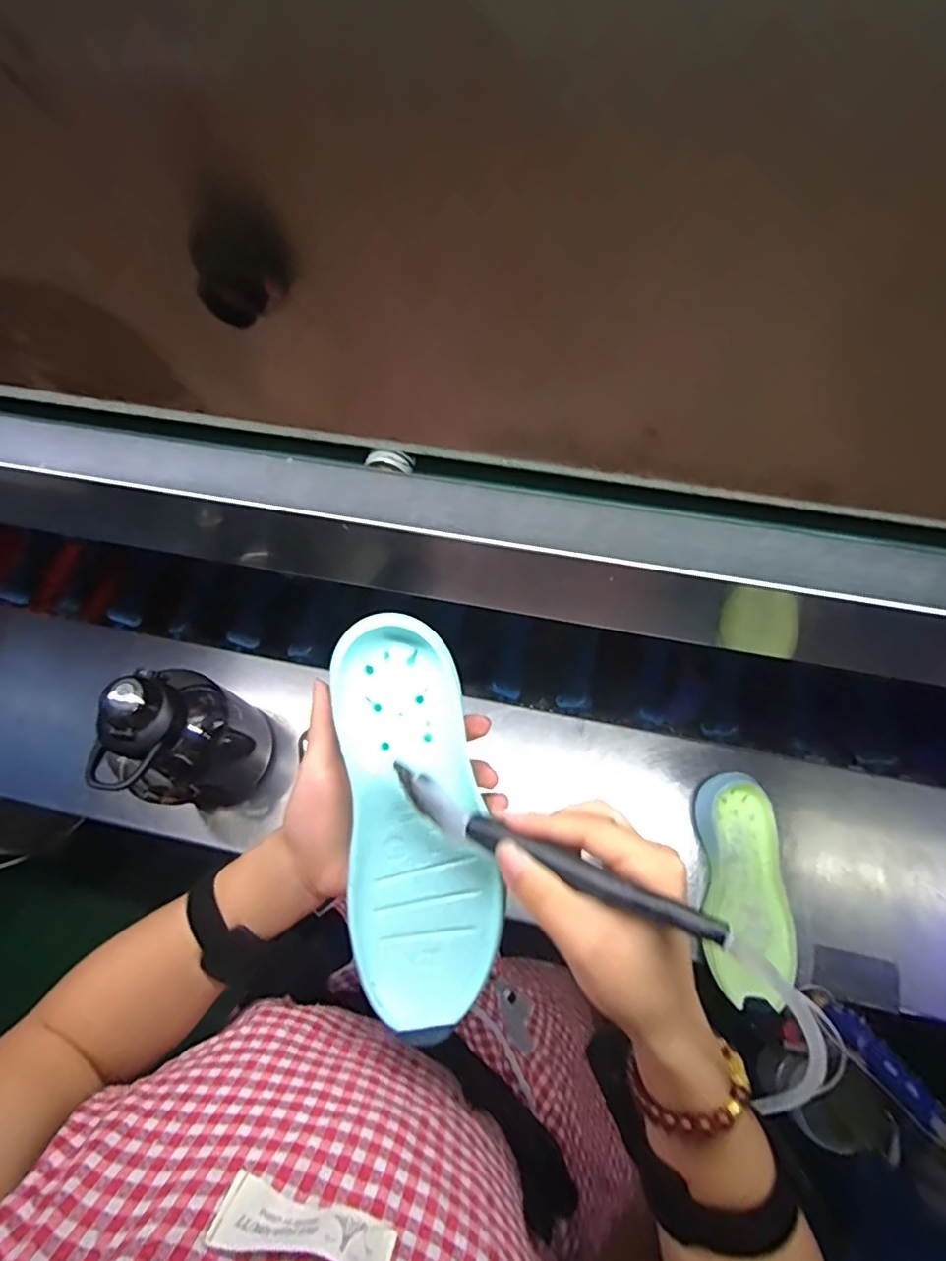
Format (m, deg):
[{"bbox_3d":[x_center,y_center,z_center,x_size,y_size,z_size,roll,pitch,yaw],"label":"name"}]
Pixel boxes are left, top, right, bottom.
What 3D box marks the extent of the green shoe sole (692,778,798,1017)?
[{"bbox_3d":[0.298,0.274,0.643,0.095,0.050,0.227,1,68,4],"label":"green shoe sole"}]

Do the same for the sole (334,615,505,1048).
[{"bbox_3d":[-0.033,0.102,0.328,0.079,0.034,0.217,-7,85,-1],"label":"sole"}]

